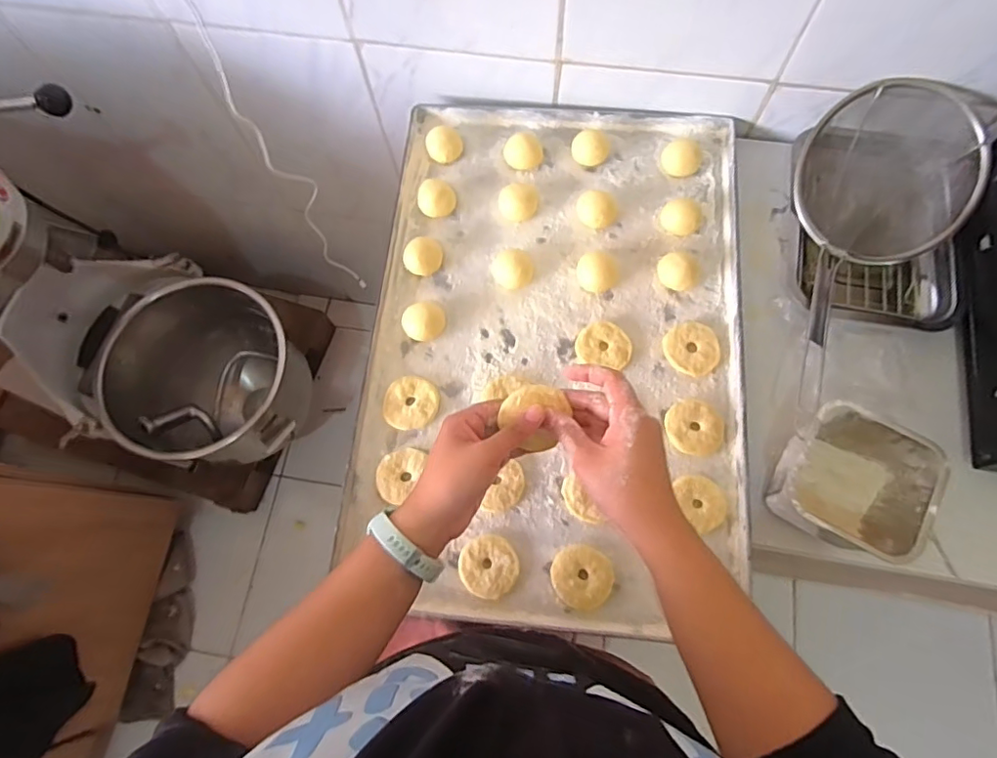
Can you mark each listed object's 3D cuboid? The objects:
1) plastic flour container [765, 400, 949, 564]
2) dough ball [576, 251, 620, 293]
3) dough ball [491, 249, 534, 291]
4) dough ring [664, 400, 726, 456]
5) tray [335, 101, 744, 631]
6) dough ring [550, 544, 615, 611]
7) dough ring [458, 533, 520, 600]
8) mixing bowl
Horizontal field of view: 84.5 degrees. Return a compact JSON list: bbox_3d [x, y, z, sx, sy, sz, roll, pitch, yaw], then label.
[{"bbox_3d":[0.330,0.101,0.525,0.116,0.087,0.115,30,75,11],"label":"plastic flour container"},{"bbox_3d":[0.119,-0.128,0.654,0.049,0.029,0.043,10,72,5],"label":"dough ball"},{"bbox_3d":[0.016,-0.129,0.637,0.049,0.033,0.043,1,72,2],"label":"dough ball"},{"bbox_3d":[0.209,0.052,0.584,0.061,0.008,0.057,18,73,8],"label":"dough ring"},{"bbox_3d":[0.067,-0.052,0.619,0.414,0.035,0.605,5,72,4],"label":"tray"},{"bbox_3d":[0.083,0.196,0.543,0.060,0.010,0.058,15,73,7],"label":"dough ring"},{"bbox_3d":[-0.010,0.188,0.551,0.058,0.008,0.059,13,72,6],"label":"dough ring"},{"bbox_3d":[-0.553,0.015,1.115,0.349,0.325,0.337,-1,71,2],"label":"mixing bowl"}]

